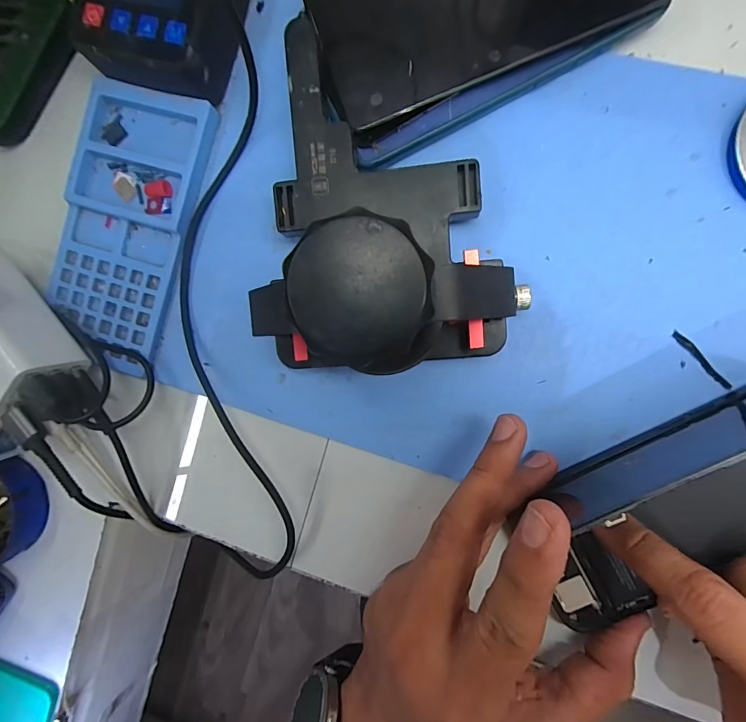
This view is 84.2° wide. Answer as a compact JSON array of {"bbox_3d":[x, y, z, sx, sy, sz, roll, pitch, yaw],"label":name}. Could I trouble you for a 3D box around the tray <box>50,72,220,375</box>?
[{"bbox_3d":[-0.137,-0.073,0.224,0.071,0.010,0.146,15,91,6],"label":"tray"}]

